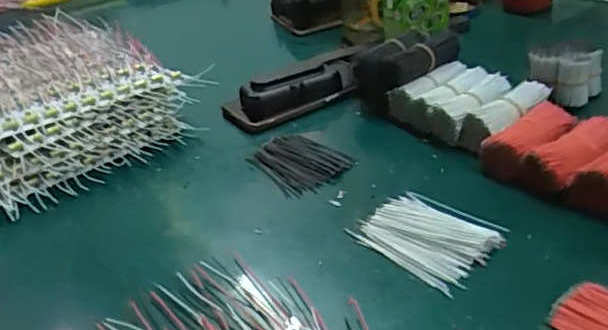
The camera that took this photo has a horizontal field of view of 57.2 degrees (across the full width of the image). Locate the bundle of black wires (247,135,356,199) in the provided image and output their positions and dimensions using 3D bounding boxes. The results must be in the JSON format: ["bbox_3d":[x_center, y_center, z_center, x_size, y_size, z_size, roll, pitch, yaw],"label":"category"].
[{"bbox_3d":[-0.004,-0.005,0.497,0.063,0.011,0.086,-27,38,-28],"label":"bundle of black wires"}]

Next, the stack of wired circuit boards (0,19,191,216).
[{"bbox_3d":[-0.286,-0.079,0.622,0.240,0.071,0.343,-28,38,-29],"label":"stack of wired circuit boards"}]

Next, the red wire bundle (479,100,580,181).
[{"bbox_3d":[0.177,-0.018,0.443,0.087,0.028,0.038,-27,38,-28],"label":"red wire bundle"}]

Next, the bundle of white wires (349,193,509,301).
[{"bbox_3d":[0.085,0.048,0.390,0.071,0.008,0.091,-32,40,-33],"label":"bundle of white wires"}]

